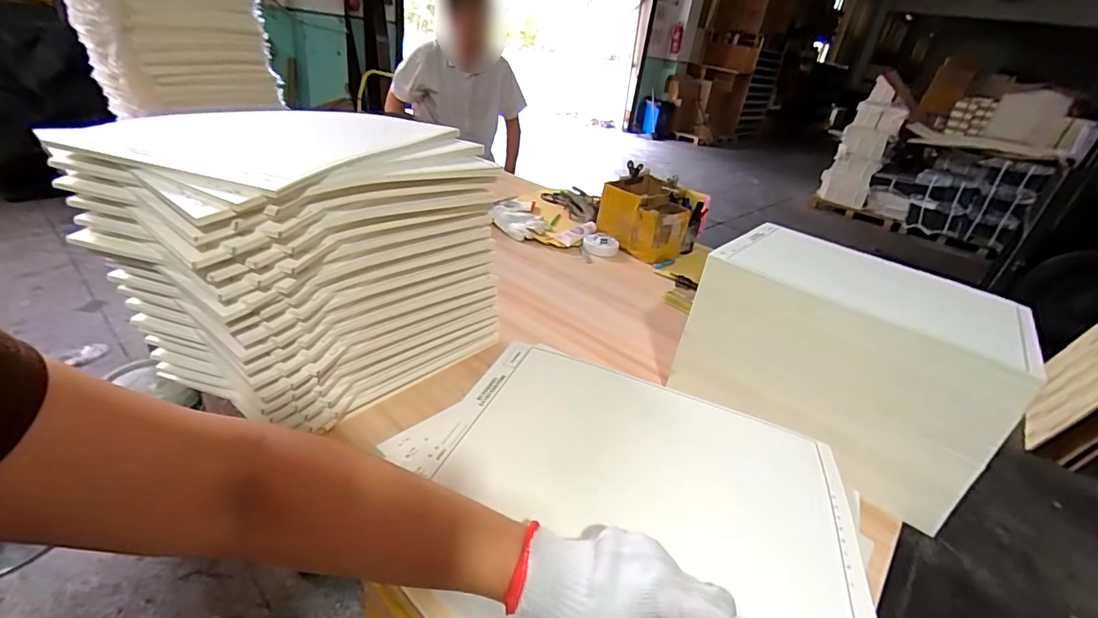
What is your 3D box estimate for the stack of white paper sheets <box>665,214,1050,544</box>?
[{"bbox_3d":[0.427,0.062,0.733,0.383,0.234,0.266,31,36,35],"label":"stack of white paper sheets"}]

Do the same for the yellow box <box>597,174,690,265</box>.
[{"bbox_3d":[0.278,-0.256,1.411,0.231,0.164,0.230,-17,38,-37],"label":"yellow box"}]

